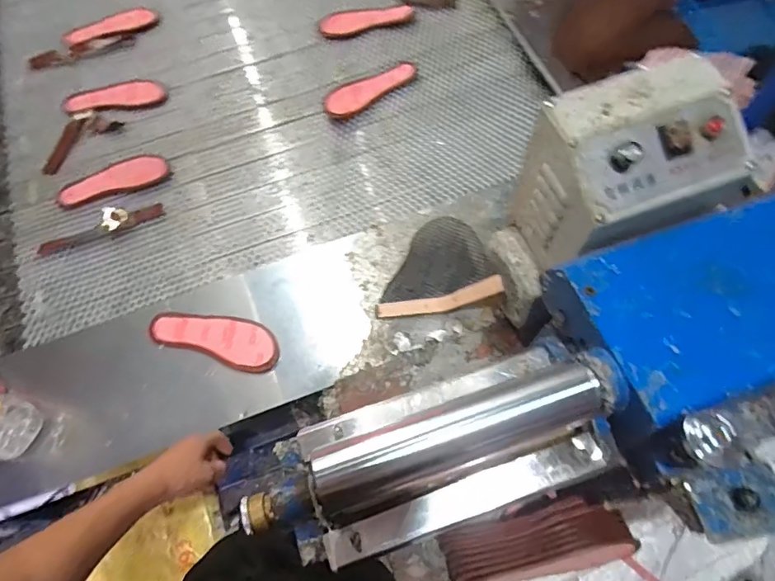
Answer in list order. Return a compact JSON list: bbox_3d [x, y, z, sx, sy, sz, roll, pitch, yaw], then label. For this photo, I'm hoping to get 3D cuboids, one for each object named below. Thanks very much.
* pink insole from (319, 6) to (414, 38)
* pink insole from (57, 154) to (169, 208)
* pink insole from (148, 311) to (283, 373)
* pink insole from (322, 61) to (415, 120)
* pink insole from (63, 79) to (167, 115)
[{"bbox_3d":[-0.051,-0.639,1.135,0.216,0.019,0.063,-17,81,-6],"label":"pink insole"},{"bbox_3d":[-0.548,-0.223,0.970,0.203,0.009,0.074,-18,74,-12],"label":"pink insole"},{"bbox_3d":[-0.287,0.075,0.813,0.220,0.011,0.080,16,69,10],"label":"pink insole"},{"bbox_3d":[-0.043,-0.447,1.065,0.213,0.013,0.084,-37,71,-13],"label":"pink insole"},{"bbox_3d":[-0.596,-0.428,1.065,0.199,0.011,0.078,-8,74,-14],"label":"pink insole"}]

